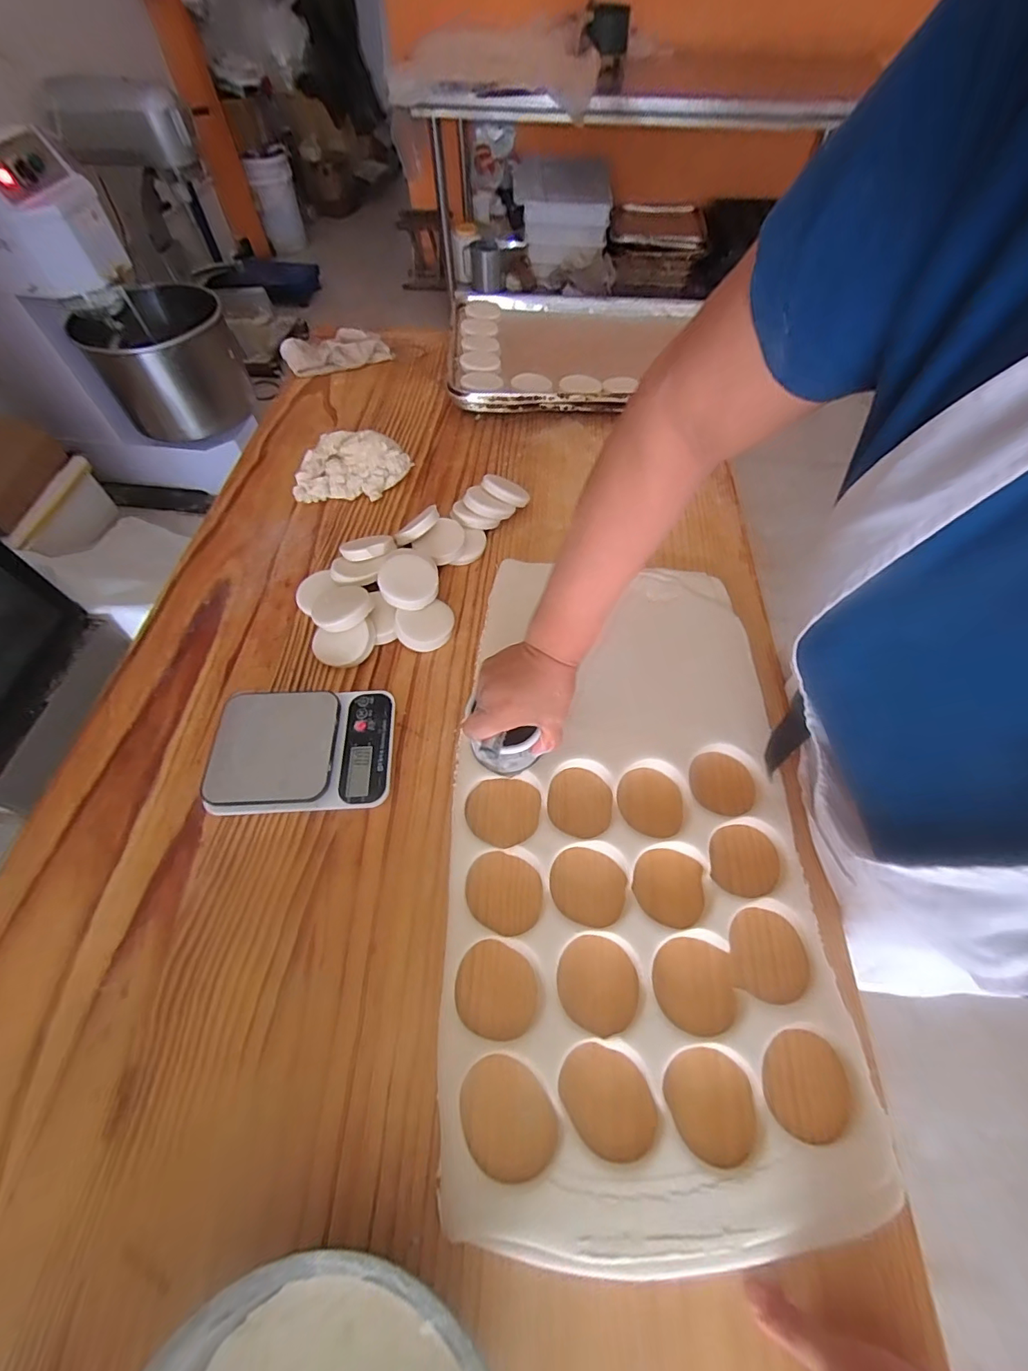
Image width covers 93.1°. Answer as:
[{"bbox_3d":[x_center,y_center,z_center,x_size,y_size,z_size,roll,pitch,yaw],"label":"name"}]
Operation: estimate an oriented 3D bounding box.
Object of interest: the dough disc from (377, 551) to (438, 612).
[{"bbox_3d":[-0.139,-0.142,0.643,0.073,0.016,0.090,13,66,-16],"label":"dough disc"}]

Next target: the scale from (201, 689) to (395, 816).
[{"bbox_3d":[-0.224,0.067,0.528,0.178,0.040,0.136,-3,59,-2],"label":"scale"}]

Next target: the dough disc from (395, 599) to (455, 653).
[{"bbox_3d":[-0.115,-0.078,0.641,0.078,0.016,0.065,-16,73,-26],"label":"dough disc"}]

